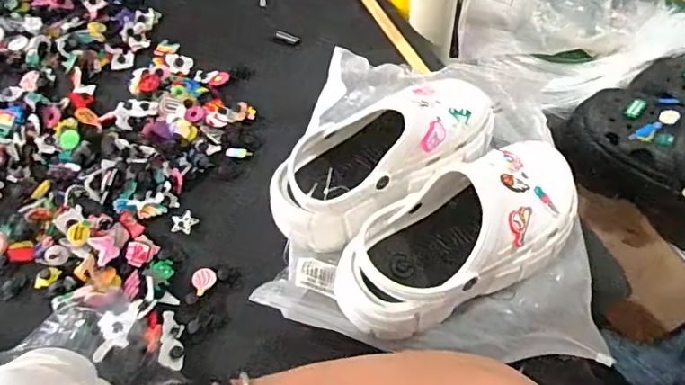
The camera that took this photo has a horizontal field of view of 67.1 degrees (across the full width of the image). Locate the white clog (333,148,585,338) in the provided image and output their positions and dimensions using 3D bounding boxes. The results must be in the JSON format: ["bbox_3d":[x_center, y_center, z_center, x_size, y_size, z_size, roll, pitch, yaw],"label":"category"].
[{"bbox_3d":[0.115,0.041,0.477,0.253,0.104,0.105,-28,61,-17],"label":"white clog"}]

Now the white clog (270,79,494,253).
[{"bbox_3d":[0.046,-0.035,0.529,0.251,0.102,0.110,-31,62,-19],"label":"white clog"}]

